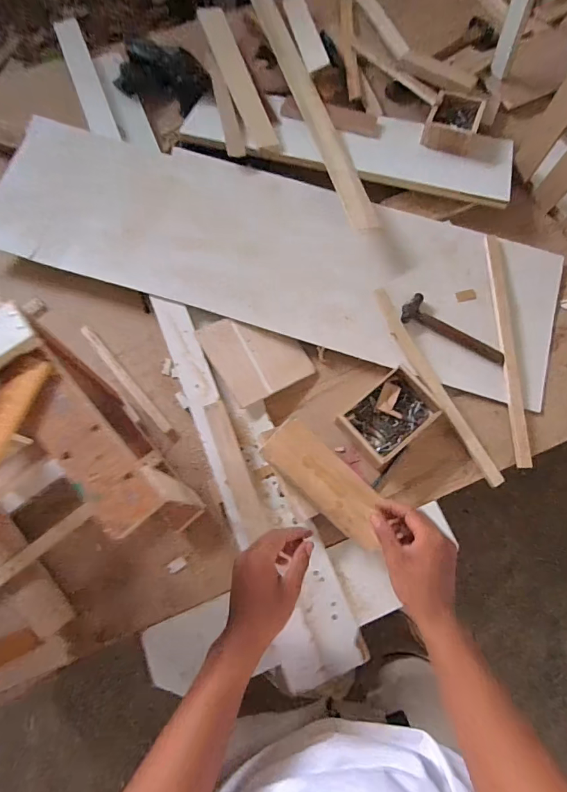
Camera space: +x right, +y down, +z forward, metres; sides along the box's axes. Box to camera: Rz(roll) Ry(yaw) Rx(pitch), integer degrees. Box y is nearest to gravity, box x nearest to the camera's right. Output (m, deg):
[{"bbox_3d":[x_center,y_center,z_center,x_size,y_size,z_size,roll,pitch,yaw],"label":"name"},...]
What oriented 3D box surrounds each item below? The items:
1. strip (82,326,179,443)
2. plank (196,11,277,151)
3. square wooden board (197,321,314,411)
[{"bbox_3d":[-0.273,-0.024,0.707,0.017,0.010,0.270,-41,80,-9],"label":"strip"},{"bbox_3d":[-0.099,-0.679,0.847,0.060,0.017,0.408,-17,77,-5],"label":"plank"},{"bbox_3d":[-0.048,-0.079,0.704,0.148,0.015,0.161,-29,79,-7],"label":"square wooden board"}]

